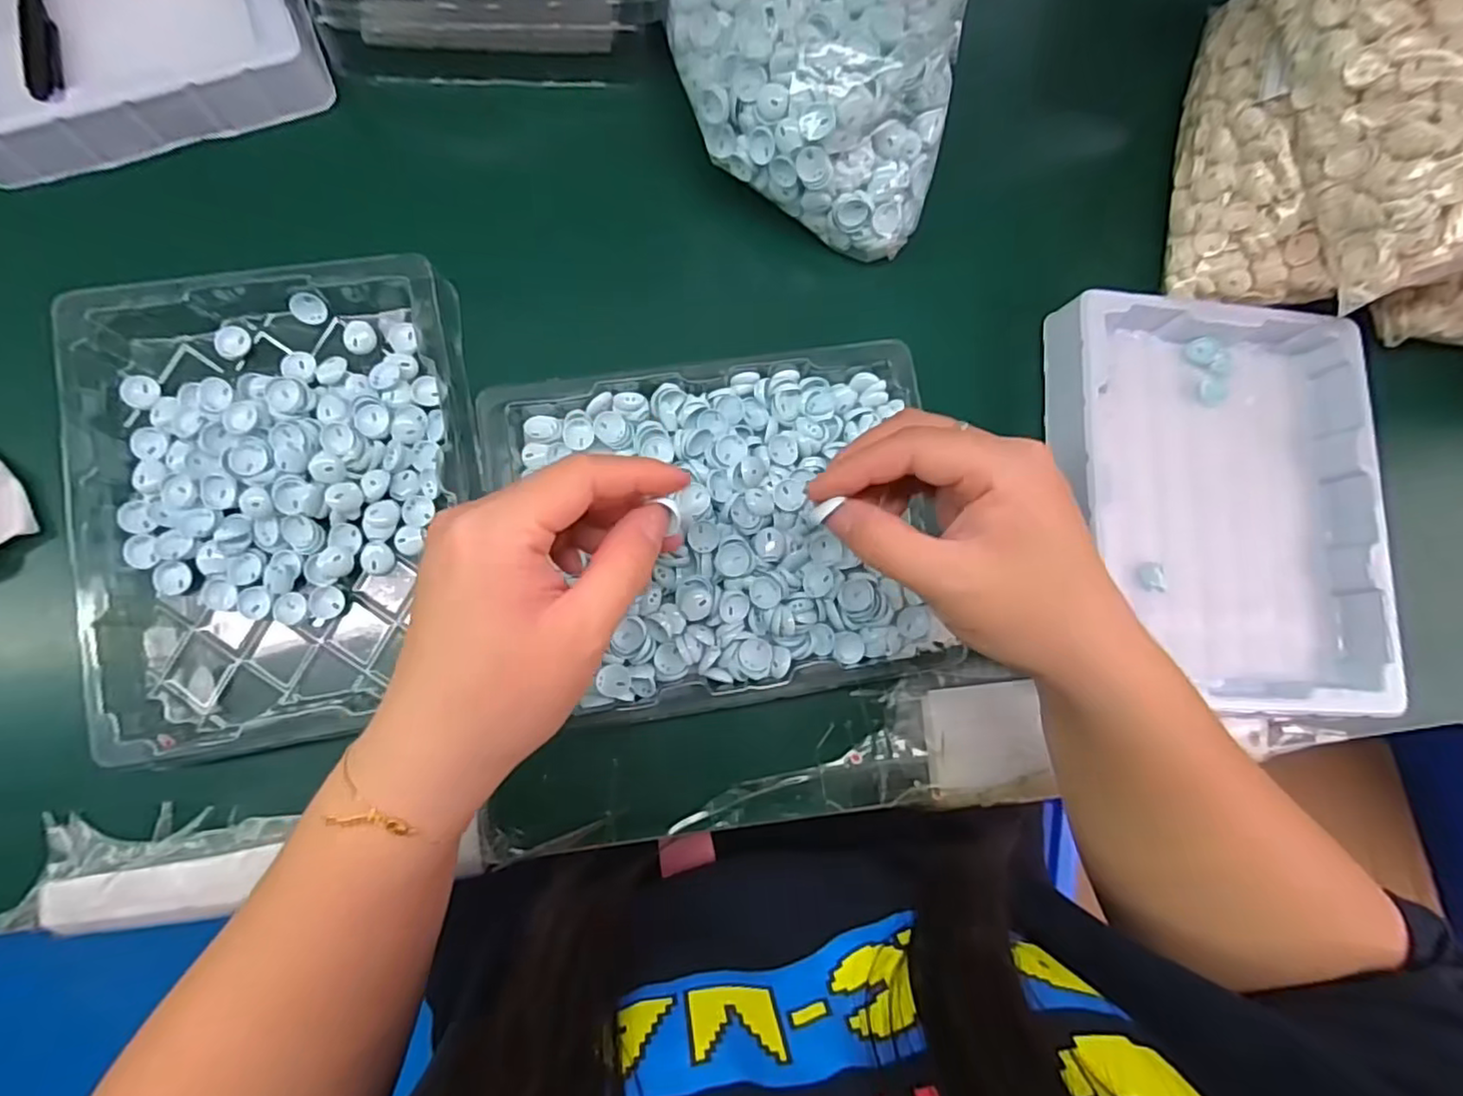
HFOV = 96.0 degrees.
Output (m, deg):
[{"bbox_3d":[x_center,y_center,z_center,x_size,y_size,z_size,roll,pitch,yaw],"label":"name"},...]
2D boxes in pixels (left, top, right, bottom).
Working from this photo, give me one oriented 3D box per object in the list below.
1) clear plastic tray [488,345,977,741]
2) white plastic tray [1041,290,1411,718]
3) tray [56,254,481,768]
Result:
[{"bbox_3d":[-0.003,-0.009,0.331,0.207,0.032,0.170,-9,85,-7],"label":"clear plastic tray"},{"bbox_3d":[0.264,-0.027,0.355,0.172,0.036,0.216,3,83,-5],"label":"white plastic tray"},{"bbox_3d":[-0.211,-0.022,0.315,0.164,0.032,0.224,-8,84,-6],"label":"tray"}]

